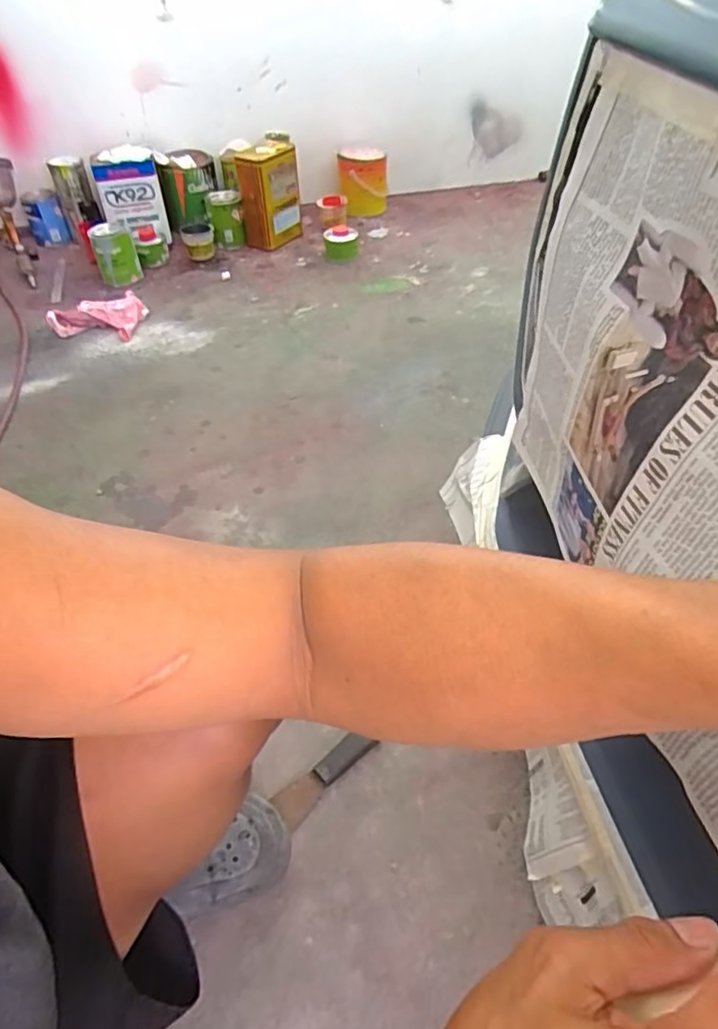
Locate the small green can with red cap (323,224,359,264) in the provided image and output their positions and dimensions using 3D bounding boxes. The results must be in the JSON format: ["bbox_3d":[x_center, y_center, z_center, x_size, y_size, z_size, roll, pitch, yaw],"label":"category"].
[{"bbox_3d":[-0.049,-0.749,1.684,0.093,0.071,0.085,-1,46,1],"label":"small green can with red cap"}]

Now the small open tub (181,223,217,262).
[{"bbox_3d":[-0.440,-0.752,1.696,0.085,0.082,0.065,-13,47,-10],"label":"small open tub"}]

